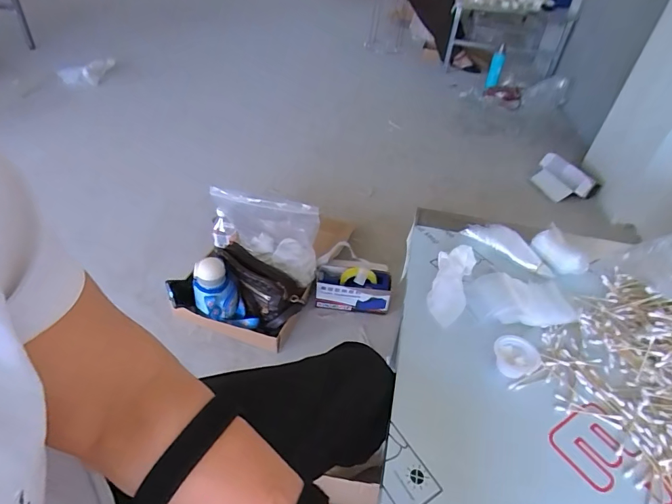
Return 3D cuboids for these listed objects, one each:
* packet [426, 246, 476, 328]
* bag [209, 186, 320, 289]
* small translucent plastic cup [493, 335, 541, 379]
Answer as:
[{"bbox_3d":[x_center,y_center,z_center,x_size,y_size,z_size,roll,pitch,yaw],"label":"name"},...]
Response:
[{"bbox_3d":[0.173,0.047,0.614,0.052,0.028,0.138,18,60,13],"label":"packet"},{"bbox_3d":[-0.178,-0.055,1.076,0.265,0.256,0.094,11,41,6],"label":"bag"},{"bbox_3d":[0.227,0.132,0.514,0.050,0.022,0.049,4,40,-3],"label":"small translucent plastic cup"}]

